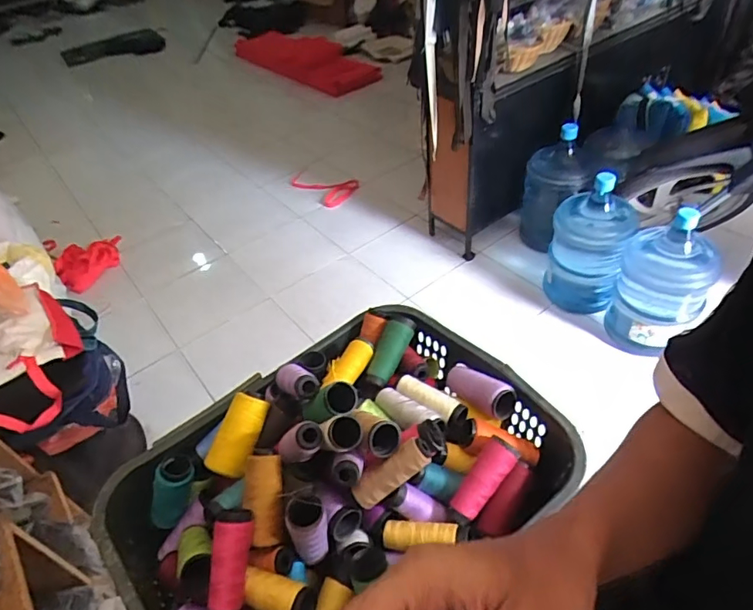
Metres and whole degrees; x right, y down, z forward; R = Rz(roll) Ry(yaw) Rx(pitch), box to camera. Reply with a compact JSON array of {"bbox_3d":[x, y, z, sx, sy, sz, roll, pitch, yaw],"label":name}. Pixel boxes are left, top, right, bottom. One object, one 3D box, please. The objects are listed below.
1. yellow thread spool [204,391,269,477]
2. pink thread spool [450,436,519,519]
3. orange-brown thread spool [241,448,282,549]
[{"bbox_3d":[-0.184,0.173,0.687,0.042,0.041,0.111,15,72,22],"label":"yellow thread spool"},{"bbox_3d":[0.139,0.226,0.670,0.046,0.040,0.112,34,86,35],"label":"pink thread spool"},{"bbox_3d":[-0.136,0.234,0.626,0.043,0.038,0.114,-9,73,-1],"label":"orange-brown thread spool"}]

